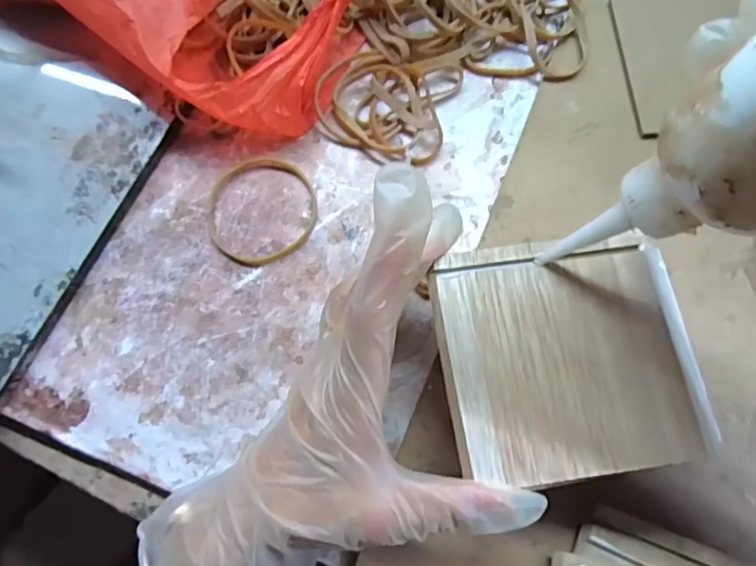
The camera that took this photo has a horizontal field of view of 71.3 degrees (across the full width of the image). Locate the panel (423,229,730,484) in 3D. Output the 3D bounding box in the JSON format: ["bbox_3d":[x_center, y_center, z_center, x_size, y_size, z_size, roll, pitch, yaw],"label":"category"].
[{"bbox_3d":[0.086,0.032,0.242,0.112,0.004,0.107,-9,74,-2],"label":"panel"}]

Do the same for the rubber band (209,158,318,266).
[{"bbox_3d":[-0.071,-0.046,0.320,0.066,0.005,0.071,0,74,0],"label":"rubber band"}]

